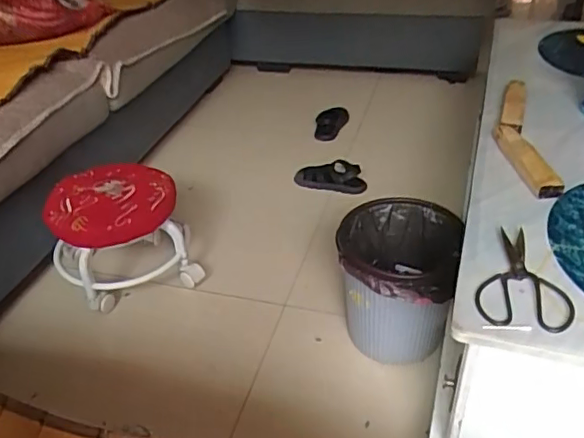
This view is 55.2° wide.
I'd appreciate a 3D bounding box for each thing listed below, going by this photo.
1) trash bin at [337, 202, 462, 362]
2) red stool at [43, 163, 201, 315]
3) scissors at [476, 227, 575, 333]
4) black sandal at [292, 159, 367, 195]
[{"bbox_3d":[0.204,0.144,1.115,0.221,0.271,0.249,6,37,13],"label":"trash bin"},{"bbox_3d":[-0.400,0.049,1.304,0.294,0.263,0.250,-20,39,-21],"label":"red stool"},{"bbox_3d":[0.316,0.077,0.746,0.113,0.011,0.190,12,39,21],"label":"scissors"},{"bbox_3d":[0.116,-0.125,1.619,0.207,0.074,0.089,9,38,17],"label":"black sandal"}]

